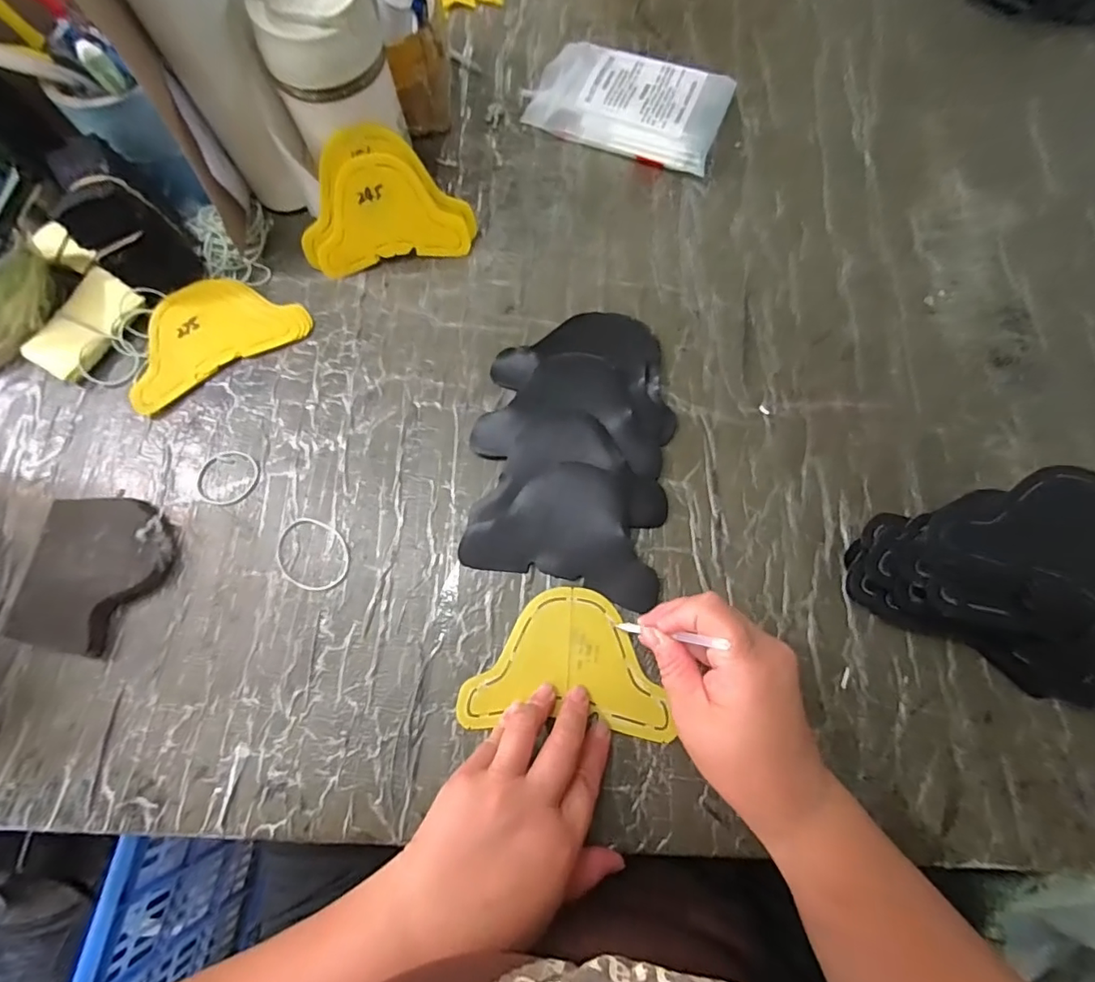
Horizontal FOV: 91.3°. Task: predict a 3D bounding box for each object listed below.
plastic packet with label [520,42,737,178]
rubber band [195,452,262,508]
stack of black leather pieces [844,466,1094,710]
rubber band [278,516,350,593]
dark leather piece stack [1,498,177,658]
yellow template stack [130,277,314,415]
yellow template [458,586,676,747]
[{"bbox_3d":[0.075,-0.357,0.497,0.170,0.025,0.102,19,75,8],"label":"plastic packet with label"},{"bbox_3d":[-0.250,-0.010,0.420,0.049,0.004,0.046,-1,73,2],"label":"rubber band"},{"bbox_3d":[0.294,0.049,0.330,0.166,0.079,0.116,26,76,9],"label":"stack of black leather pieces"},{"bbox_3d":[-0.172,0.047,0.391,0.059,0.004,0.047,23,76,9],"label":"rubber band"},{"bbox_3d":[-0.325,0.059,0.383,0.094,0.019,0.106,10,74,5],"label":"dark leather piece stack"},{"bbox_3d":[-0.284,-0.136,0.448,0.147,0.007,0.092,-32,75,-7],"label":"yellow template stack"},{"bbox_3d":[0.012,0.113,0.362,0.133,0.004,0.091,3,73,3],"label":"yellow template"}]

